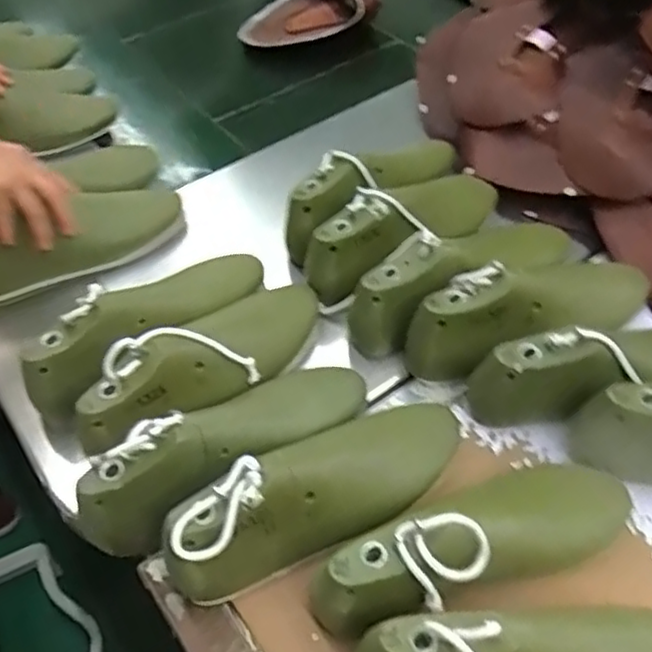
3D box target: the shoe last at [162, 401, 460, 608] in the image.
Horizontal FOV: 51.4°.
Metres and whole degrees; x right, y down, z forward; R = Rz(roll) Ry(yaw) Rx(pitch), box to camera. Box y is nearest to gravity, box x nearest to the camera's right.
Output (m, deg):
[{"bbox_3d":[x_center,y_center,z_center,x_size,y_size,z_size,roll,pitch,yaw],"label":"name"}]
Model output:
[{"bbox_3d":[-0.007,0.118,0.528,0.261,0.115,0.084,-25,53,-15],"label":"shoe last"}]

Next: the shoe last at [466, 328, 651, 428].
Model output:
[{"bbox_3d":[0.256,0.028,0.589,0.254,0.095,0.083,-15,51,-11],"label":"shoe last"}]

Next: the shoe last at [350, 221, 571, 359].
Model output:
[{"bbox_3d":[0.144,-0.058,0.667,0.260,0.092,0.077,-25,54,-18],"label":"shoe last"}]

